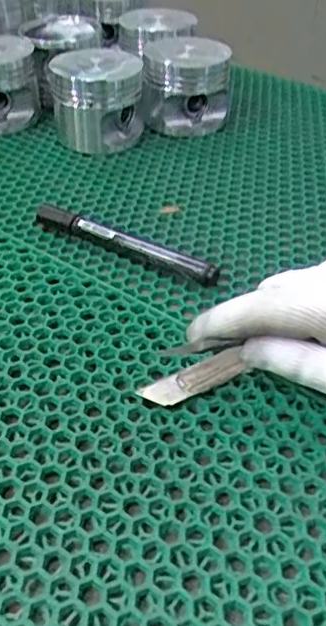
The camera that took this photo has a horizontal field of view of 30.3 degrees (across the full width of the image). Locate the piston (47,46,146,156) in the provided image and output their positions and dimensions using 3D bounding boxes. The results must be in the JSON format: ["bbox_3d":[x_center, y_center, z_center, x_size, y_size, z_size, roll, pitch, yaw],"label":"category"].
[{"bbox_3d":[-0.058,-0.199,0.547,0.077,0.070,0.086,2,43,0],"label":"piston"}]

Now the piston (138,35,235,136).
[{"bbox_3d":[0.022,-0.220,0.571,0.078,0.075,0.077,2,43,1],"label":"piston"}]

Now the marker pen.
[{"bbox_3d":[-0.029,-0.049,0.421,0.149,0.019,0.016,23,47,22],"label":"marker pen"}]

